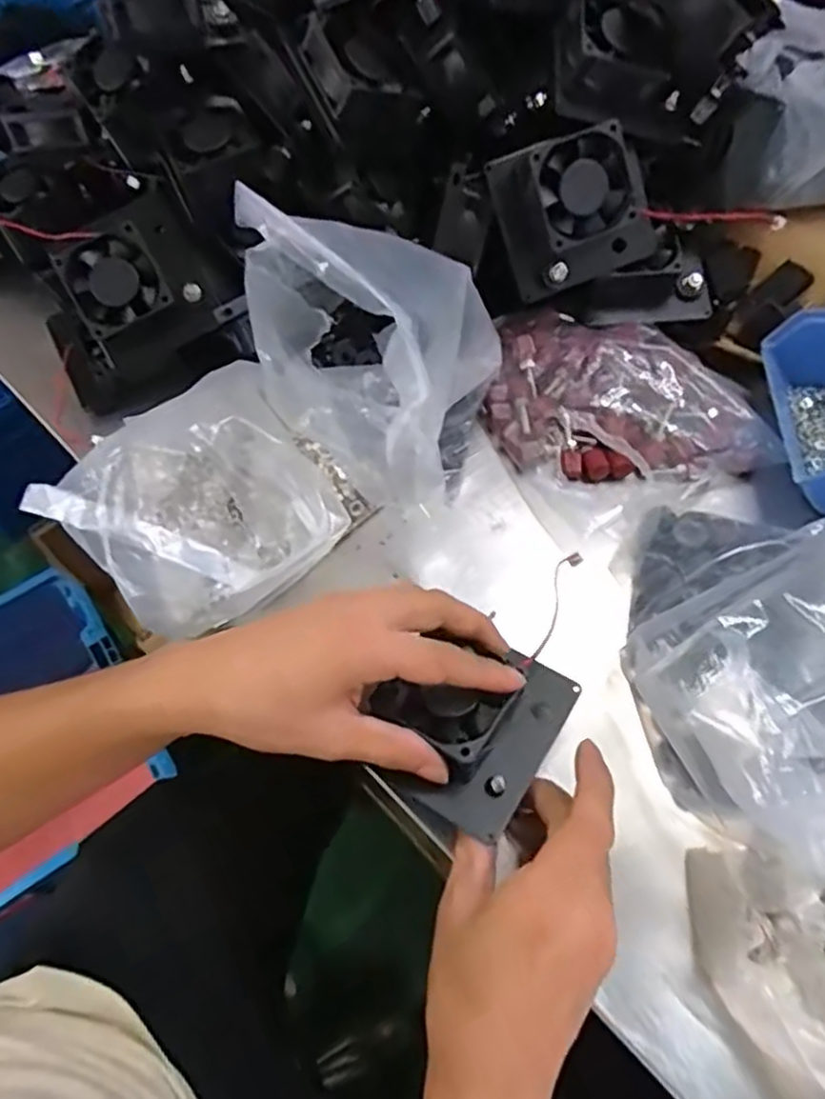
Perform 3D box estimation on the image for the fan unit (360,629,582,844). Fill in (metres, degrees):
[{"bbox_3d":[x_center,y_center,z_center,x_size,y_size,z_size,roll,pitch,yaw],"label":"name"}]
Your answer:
[{"bbox_3d":[0.029,0.083,0.349,0.082,0.032,0.094,29,66,18],"label":"fan unit"}]

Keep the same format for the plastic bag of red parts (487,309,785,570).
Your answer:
[{"bbox_3d":[0.130,-0.100,0.471,0.146,0.042,0.182,-28,62,-12],"label":"plastic bag of red parts"}]

